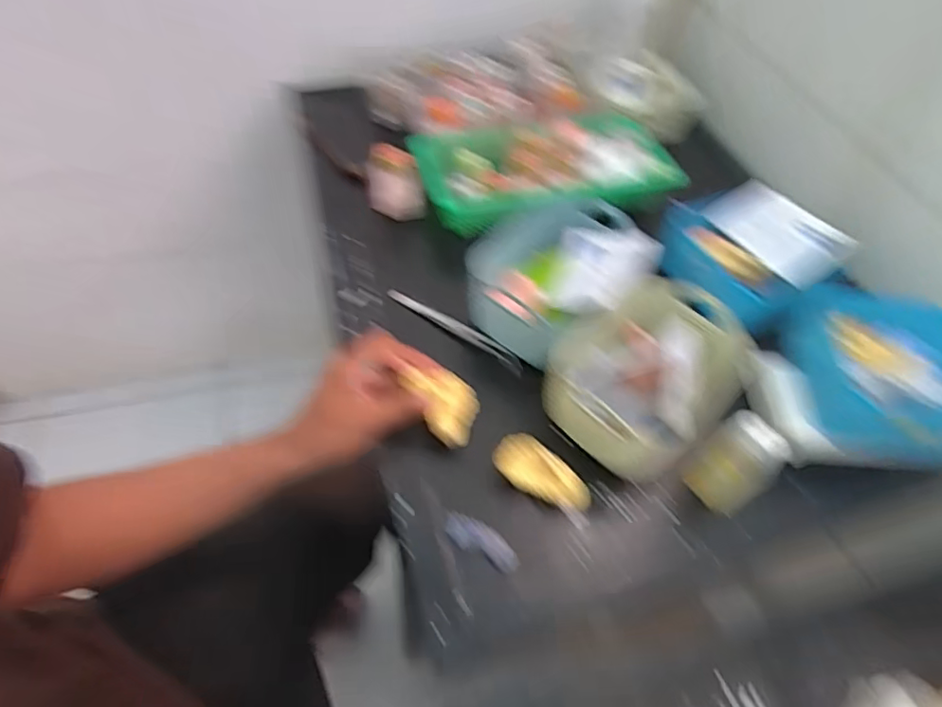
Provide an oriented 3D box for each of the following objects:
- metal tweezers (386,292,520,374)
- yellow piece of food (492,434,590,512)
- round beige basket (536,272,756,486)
[{"bbox_3d":[-0.017,-0.027,0.583,0.164,0.016,0.014,31,57,17],"label":"metal tweezers"},{"bbox_3d":[0.061,0.102,0.471,0.086,0.029,0.030,32,58,7],"label":"yellow piece of food"},{"bbox_3d":[0.161,0.017,0.508,0.145,0.076,0.166,34,58,19],"label":"round beige basket"}]

